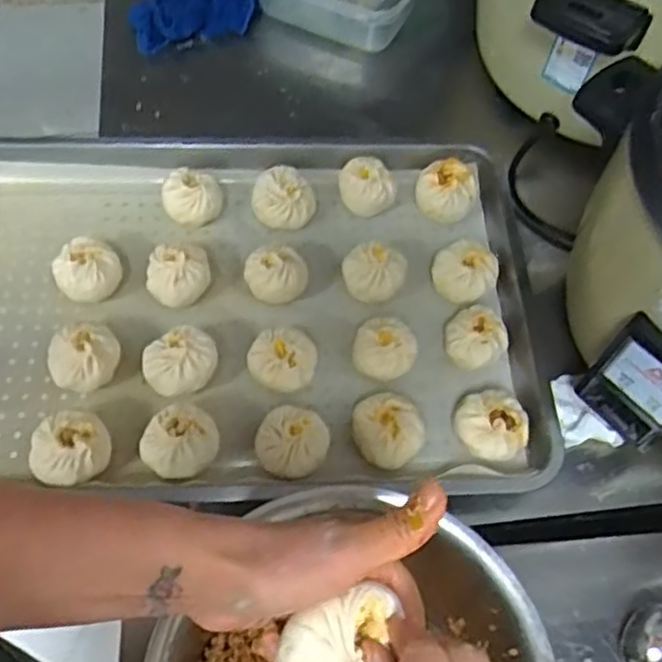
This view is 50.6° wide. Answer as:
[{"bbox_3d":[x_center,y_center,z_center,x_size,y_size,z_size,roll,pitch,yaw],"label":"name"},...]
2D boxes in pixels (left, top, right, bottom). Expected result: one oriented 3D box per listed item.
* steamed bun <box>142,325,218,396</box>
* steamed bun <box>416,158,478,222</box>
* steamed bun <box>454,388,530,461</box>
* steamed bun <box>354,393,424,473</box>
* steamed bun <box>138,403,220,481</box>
[{"bbox_3d":[-0.138,0.032,0.644,0.067,0.045,0.059,-19,64,-12],"label":"steamed bun"},{"bbox_3d":[0.122,-0.146,0.742,0.062,0.044,0.059,1,62,-2],"label":"steamed bun"},{"bbox_3d":[0.141,0.086,0.622,0.062,0.041,0.061,1,62,-2],"label":"steamed bun"},{"bbox_3d":[0.048,0.089,0.619,0.060,0.046,0.064,-40,70,-21],"label":"steamed bun"},{"bbox_3d":[-0.128,0.100,0.603,0.060,0.046,0.063,1,62,-2],"label":"steamed bun"}]

